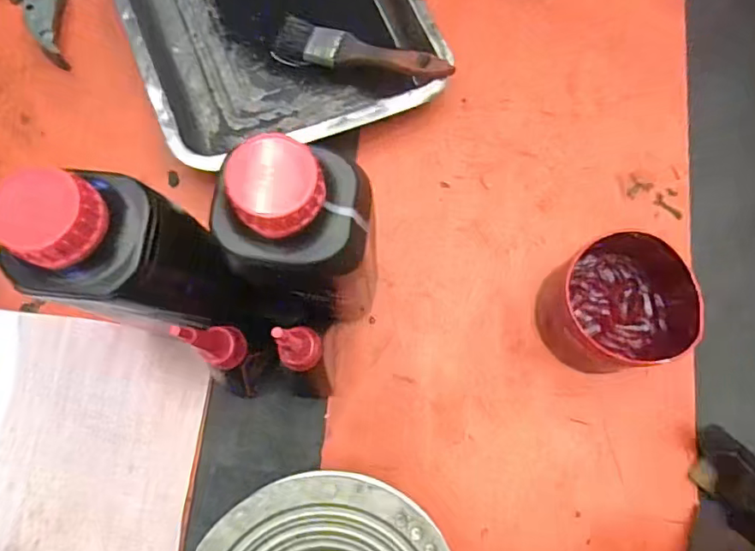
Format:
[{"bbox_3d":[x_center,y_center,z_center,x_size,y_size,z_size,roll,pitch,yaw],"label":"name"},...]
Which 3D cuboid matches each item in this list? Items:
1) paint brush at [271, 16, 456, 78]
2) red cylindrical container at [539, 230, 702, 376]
[{"bbox_3d":[-0.019,-0.208,0.504,0.180,0.020,0.048,21,77,23],"label":"paint brush"},{"bbox_3d":[0.184,0.021,0.432,0.093,0.075,0.103,-8,77,-2],"label":"red cylindrical container"}]

